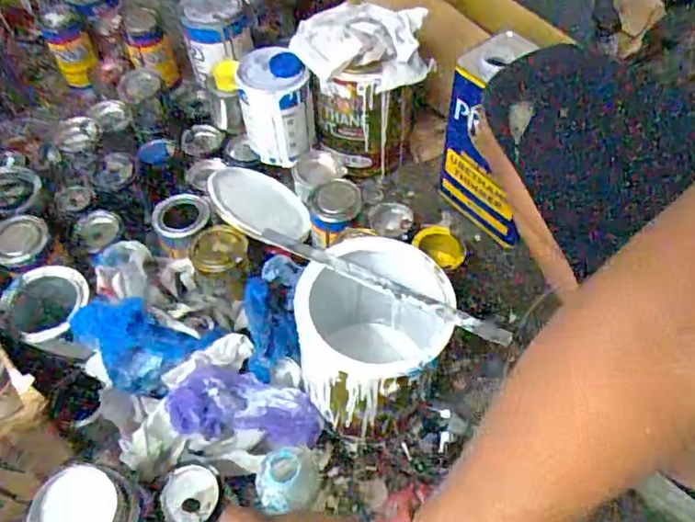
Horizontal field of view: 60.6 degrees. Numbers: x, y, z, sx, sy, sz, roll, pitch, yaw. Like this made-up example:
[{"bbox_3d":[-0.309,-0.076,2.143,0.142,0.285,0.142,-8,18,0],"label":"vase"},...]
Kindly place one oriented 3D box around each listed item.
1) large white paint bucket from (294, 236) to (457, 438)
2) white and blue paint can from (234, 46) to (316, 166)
[{"bbox_3d":[0.021,0.100,0.700,0.172,0.229,0.175,-1,54,1],"label":"large white paint bucket"},{"bbox_3d":[-0.102,-0.218,0.861,0.096,0.138,0.089,-1,54,1],"label":"white and blue paint can"}]

